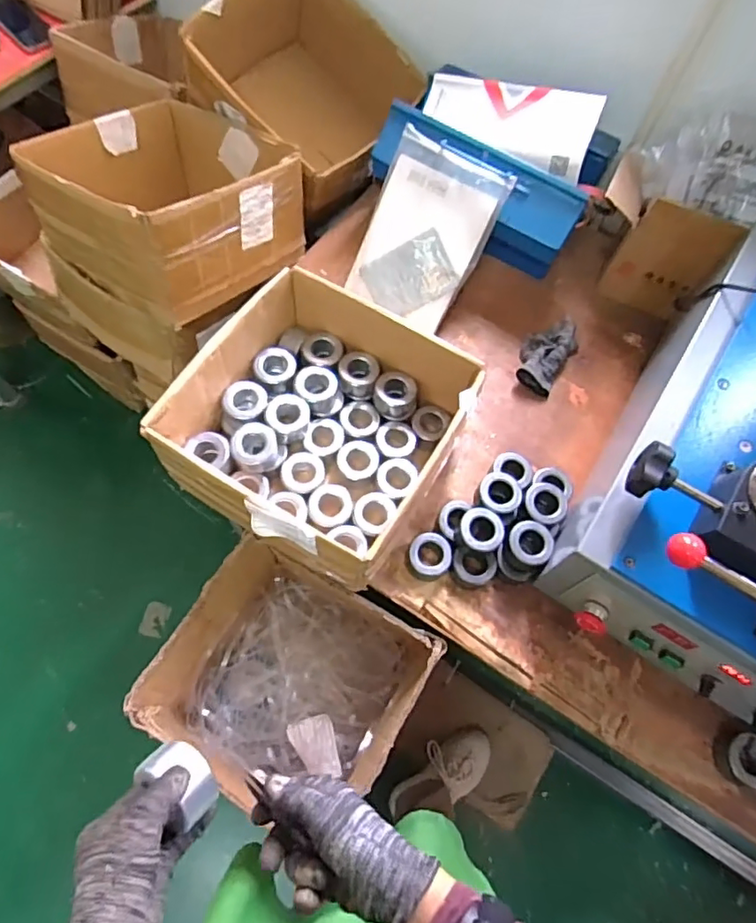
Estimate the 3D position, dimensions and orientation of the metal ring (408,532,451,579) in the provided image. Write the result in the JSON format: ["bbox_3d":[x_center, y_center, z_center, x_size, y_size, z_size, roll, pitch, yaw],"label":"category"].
[{"bbox_3d":[0.074,0.133,0.780,0.058,0.026,0.060,2,66,-3],"label":"metal ring"}]

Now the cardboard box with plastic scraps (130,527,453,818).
[{"bbox_3d":[-0.126,0.336,0.829,0.318,0.243,0.309,30,67,9],"label":"cardboard box with plastic scraps"}]

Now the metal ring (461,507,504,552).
[{"bbox_3d":[0.142,0.096,0.763,0.059,0.039,0.058,2,66,-3],"label":"metal ring"}]

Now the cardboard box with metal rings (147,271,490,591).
[{"bbox_3d":[-0.071,-0.053,0.761,0.315,0.162,0.346,30,67,9],"label":"cardboard box with metal rings"}]

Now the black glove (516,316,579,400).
[{"bbox_3d":[0.290,-0.188,0.940,0.086,0.039,0.151,28,67,8],"label":"black glove"}]

